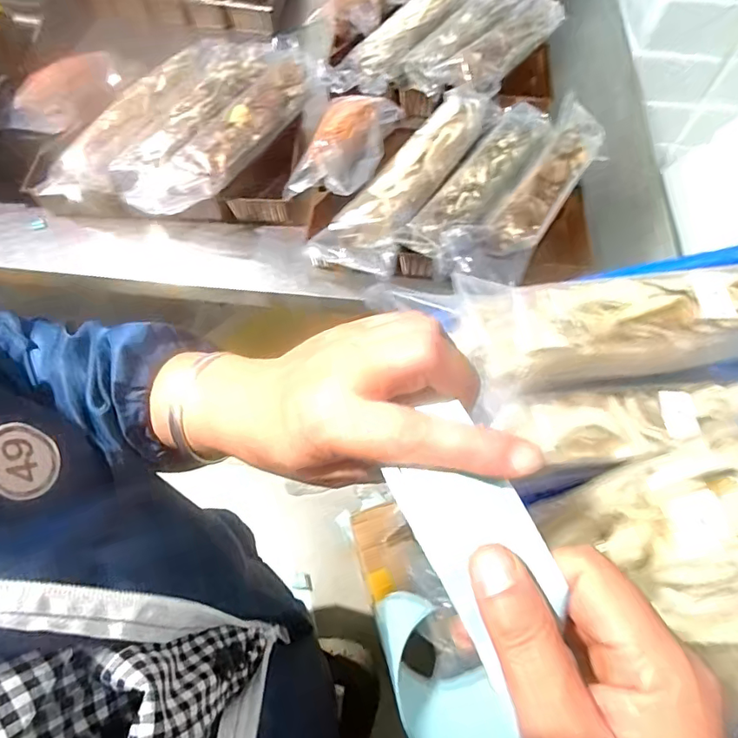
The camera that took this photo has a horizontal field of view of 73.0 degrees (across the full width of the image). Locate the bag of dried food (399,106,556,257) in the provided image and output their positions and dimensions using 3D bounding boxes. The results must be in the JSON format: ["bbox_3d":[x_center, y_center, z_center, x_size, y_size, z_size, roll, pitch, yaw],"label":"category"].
[{"bbox_3d":[0.191,-0.315,0.815,0.098,0.045,0.385,31,67,14],"label":"bag of dried food"}]

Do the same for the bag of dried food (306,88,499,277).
[{"bbox_3d":[0.069,-0.332,0.824,0.135,0.055,0.426,29,67,13],"label":"bag of dried food"}]

